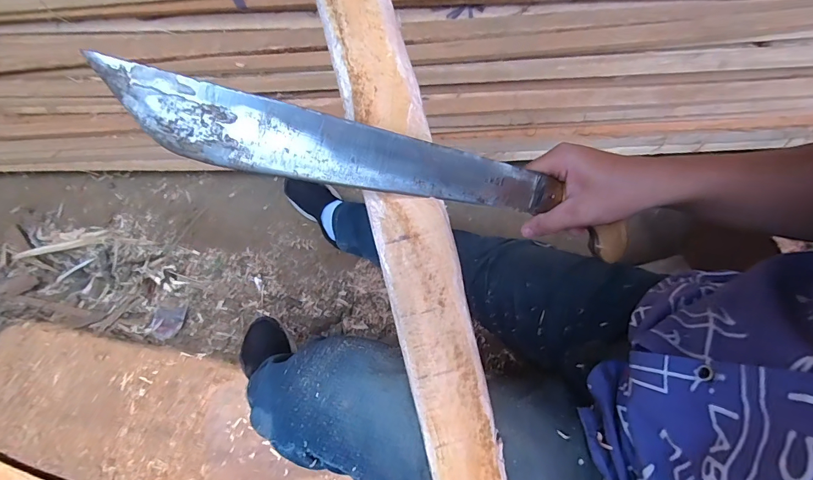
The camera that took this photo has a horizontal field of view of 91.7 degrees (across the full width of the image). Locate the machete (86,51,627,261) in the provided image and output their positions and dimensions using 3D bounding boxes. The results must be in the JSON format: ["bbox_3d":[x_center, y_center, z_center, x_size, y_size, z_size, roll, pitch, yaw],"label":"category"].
[{"bbox_3d":[0.026,-0.044,0.296,0.405,0.028,0.046,9,66,-28],"label":"machete"}]

